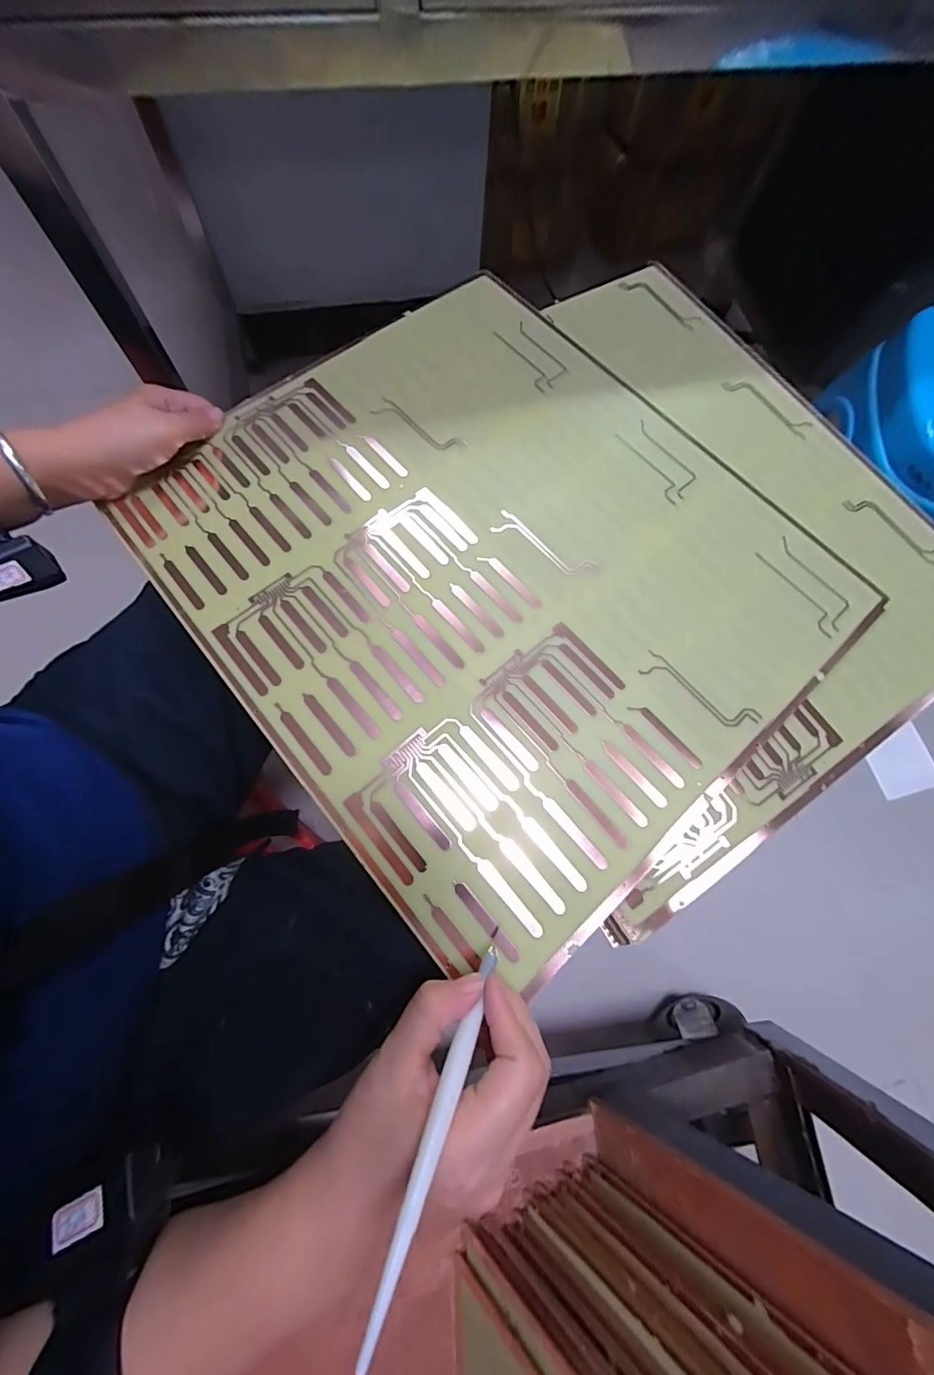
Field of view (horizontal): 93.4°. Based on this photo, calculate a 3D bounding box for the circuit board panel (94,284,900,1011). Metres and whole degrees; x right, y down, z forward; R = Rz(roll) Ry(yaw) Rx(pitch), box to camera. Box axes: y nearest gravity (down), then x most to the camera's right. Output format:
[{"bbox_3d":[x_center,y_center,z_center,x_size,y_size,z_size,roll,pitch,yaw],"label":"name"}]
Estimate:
[{"bbox_3d":[0.018,-0.108,0.344,0.424,0.016,0.467,-39,78,-13],"label":"circuit board panel"}]

